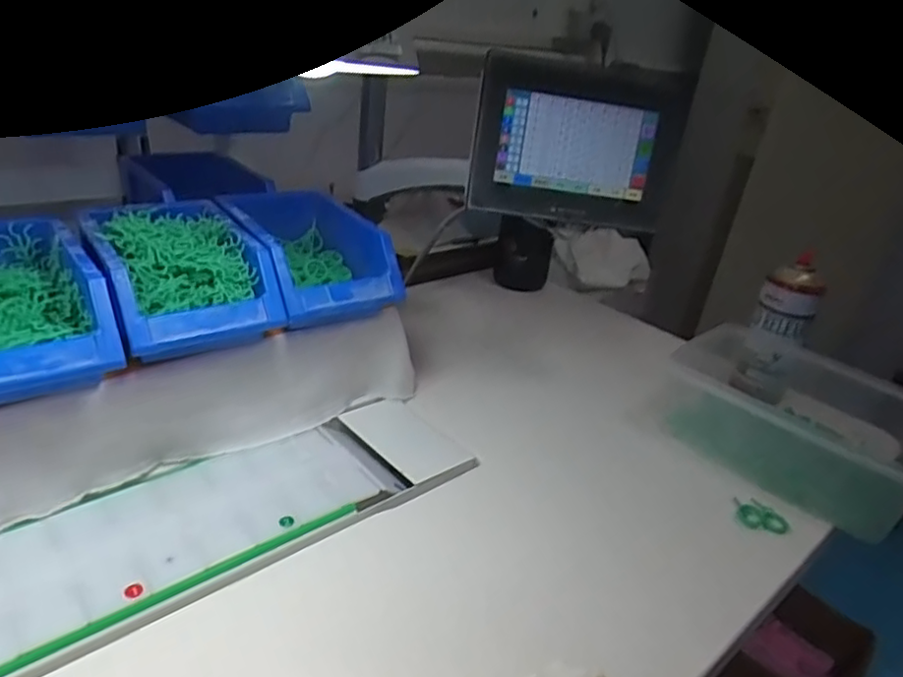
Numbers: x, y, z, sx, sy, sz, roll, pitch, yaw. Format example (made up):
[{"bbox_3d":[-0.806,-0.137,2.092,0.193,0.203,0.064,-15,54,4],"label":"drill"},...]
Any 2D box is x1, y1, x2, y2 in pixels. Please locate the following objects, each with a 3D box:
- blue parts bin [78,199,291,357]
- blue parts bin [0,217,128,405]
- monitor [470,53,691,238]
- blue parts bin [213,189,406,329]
[{"bbox_3d":[-0.234,-0.062,0.550,0.124,0.068,0.169,-14,34,-36],"label":"blue parts bin"},{"bbox_3d":[-0.331,-0.021,0.473,0.122,0.077,0.182,-15,34,-37],"label":"blue parts bin"},{"bbox_3d":[0.117,-0.185,0.615,0.191,0.132,0.051,6,27,-4],"label":"monitor"},{"bbox_3d":[-0.148,-0.087,0.640,0.126,0.073,0.192,-15,34,-37],"label":"blue parts bin"}]

